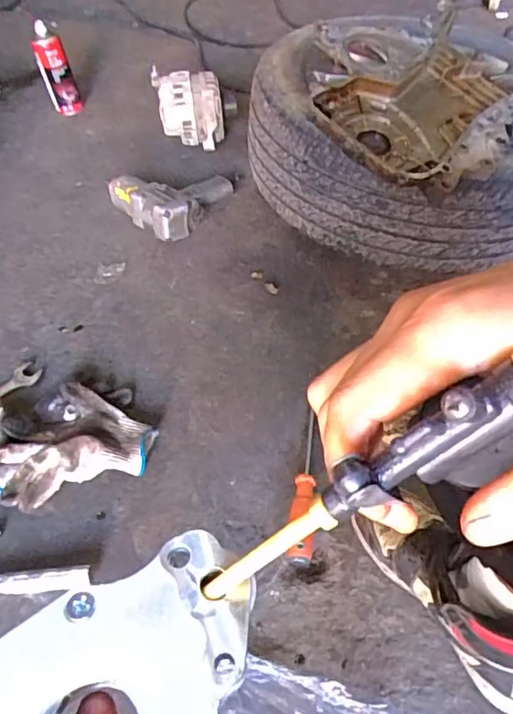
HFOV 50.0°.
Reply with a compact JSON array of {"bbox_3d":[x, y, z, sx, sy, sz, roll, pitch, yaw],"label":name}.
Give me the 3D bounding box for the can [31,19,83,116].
[{"bbox_3d":[-0.434,-0.622,1.196,0.071,0.191,0.058,-16,49,-9],"label":"can"}]

